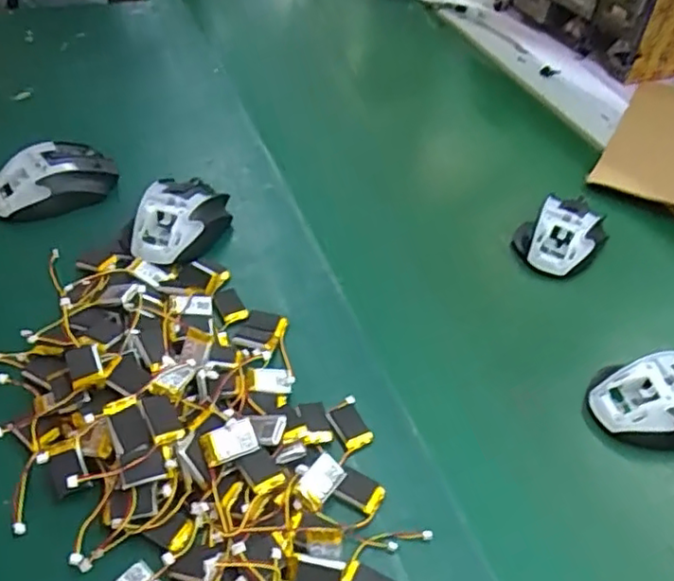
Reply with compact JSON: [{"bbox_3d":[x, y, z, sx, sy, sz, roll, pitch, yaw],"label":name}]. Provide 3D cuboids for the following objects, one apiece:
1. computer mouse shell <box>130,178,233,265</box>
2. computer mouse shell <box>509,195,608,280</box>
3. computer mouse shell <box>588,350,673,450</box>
[{"bbox_3d":[-0.135,-0.063,0.558,0.067,0.039,0.104,11,44,5],"label":"computer mouse shell"},{"bbox_3d":[0.215,-0.056,0.606,0.078,0.038,0.087,25,47,19],"label":"computer mouse shell"},{"bbox_3d":[0.247,0.081,0.471,0.109,0.039,0.063,3,44,-3],"label":"computer mouse shell"}]

